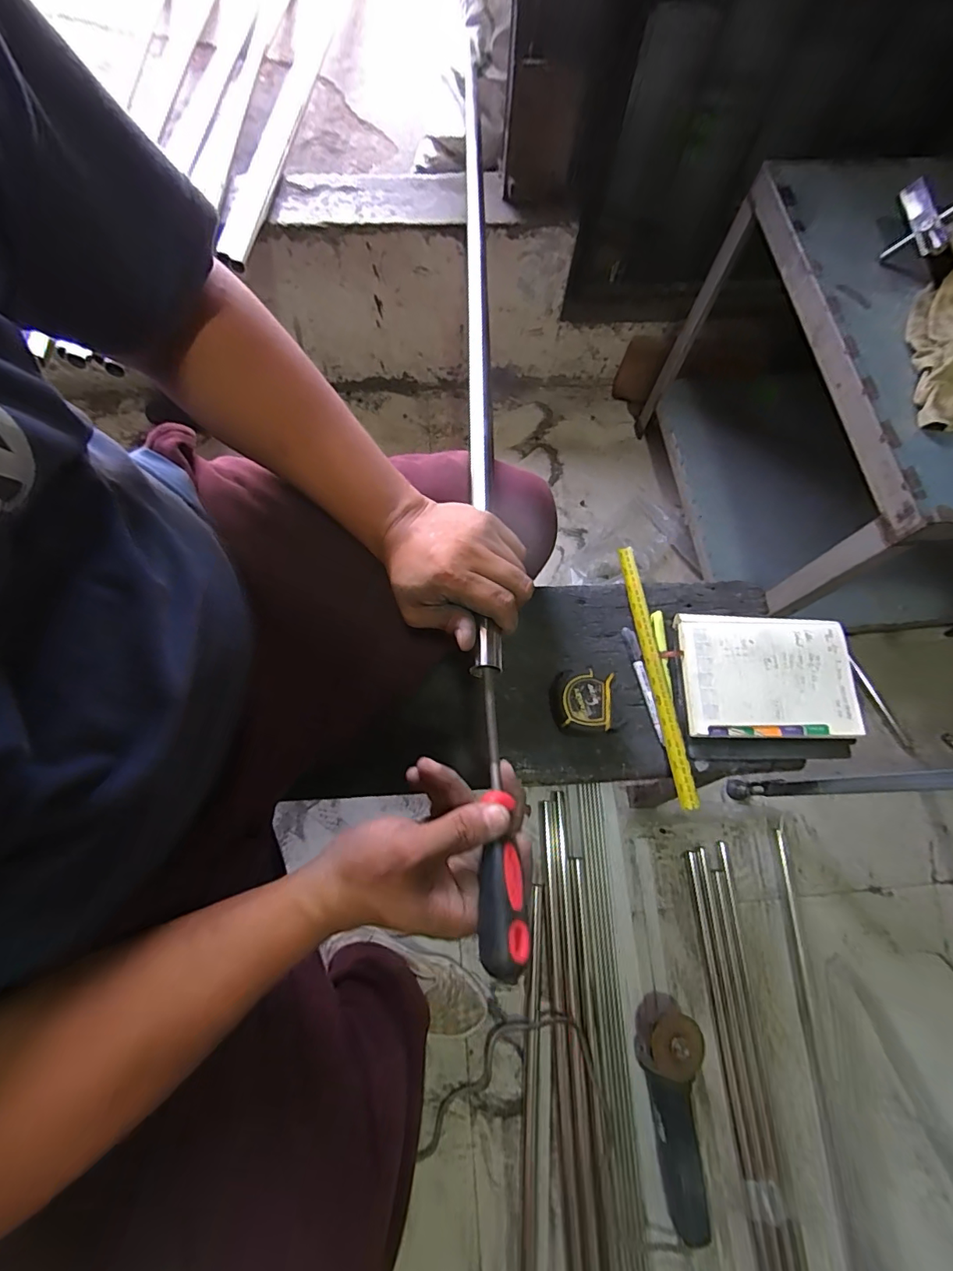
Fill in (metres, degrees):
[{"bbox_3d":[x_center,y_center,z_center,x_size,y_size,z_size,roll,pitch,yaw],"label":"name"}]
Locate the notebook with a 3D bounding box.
[{"bbox_3d":[0.354,0.045,0.607,0.203,0.022,0.146,-1,69,1],"label":"notebook"}]

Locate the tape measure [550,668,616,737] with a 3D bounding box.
[{"bbox_3d":[0.122,0.076,0.580,0.069,0.038,0.073,4,71,-1],"label":"tape measure"}]

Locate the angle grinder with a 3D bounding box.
[{"bbox_3d":[0.300,0.732,0.750,0.084,0.107,0.290,1,71,-1],"label":"angle grinder"}]

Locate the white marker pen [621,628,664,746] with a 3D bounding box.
[{"bbox_3d":[0.205,0.059,0.610,0.014,0.006,0.146,-11,69,-3],"label":"white marker pen"}]

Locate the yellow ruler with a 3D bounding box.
[{"bbox_3d":[0.221,0.040,0.621,0.021,0.009,0.330,-10,70,6],"label":"yellow ruler"}]

